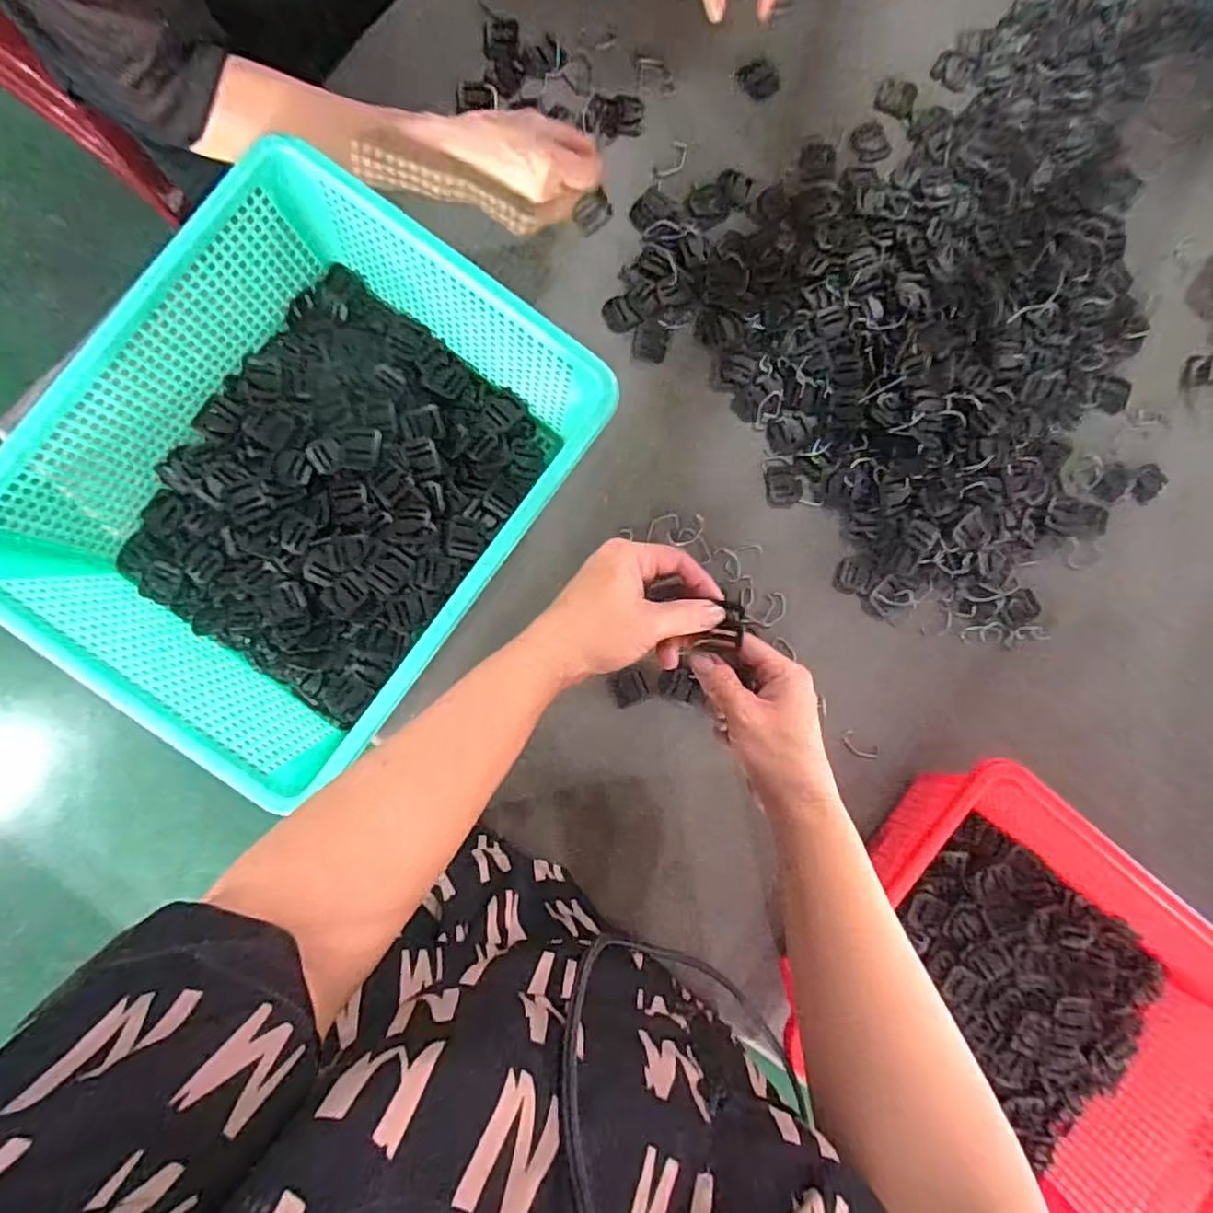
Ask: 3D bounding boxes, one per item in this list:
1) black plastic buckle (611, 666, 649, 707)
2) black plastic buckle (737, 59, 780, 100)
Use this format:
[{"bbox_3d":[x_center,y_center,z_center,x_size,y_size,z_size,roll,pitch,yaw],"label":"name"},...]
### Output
[{"bbox_3d":[0.021,0.070,0.560,0.030,0.006,0.030,-20,91,-4],"label":"black plastic buckle"},{"bbox_3d":[0.139,-0.480,0.584,0.032,0.006,0.035,0,89,-4],"label":"black plastic buckle"}]

